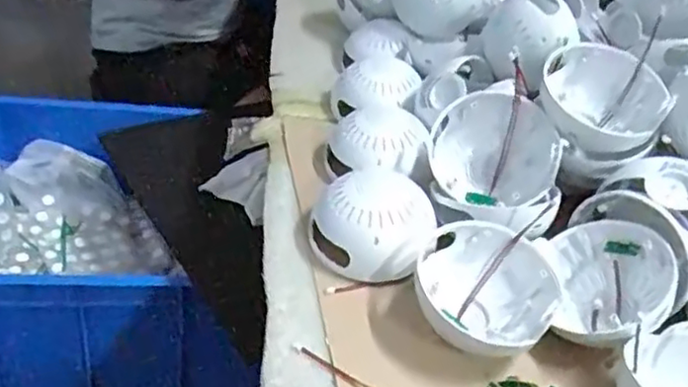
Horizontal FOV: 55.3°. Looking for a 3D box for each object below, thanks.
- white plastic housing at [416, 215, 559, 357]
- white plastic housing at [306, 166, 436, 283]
[{"bbox_3d":[0.112,0.080,0.527,0.113,0.055,0.104,8,37,-6],"label":"white plastic housing"},{"bbox_3d":[0.022,0.021,0.584,0.103,0.071,0.108,4,41,-3],"label":"white plastic housing"}]

